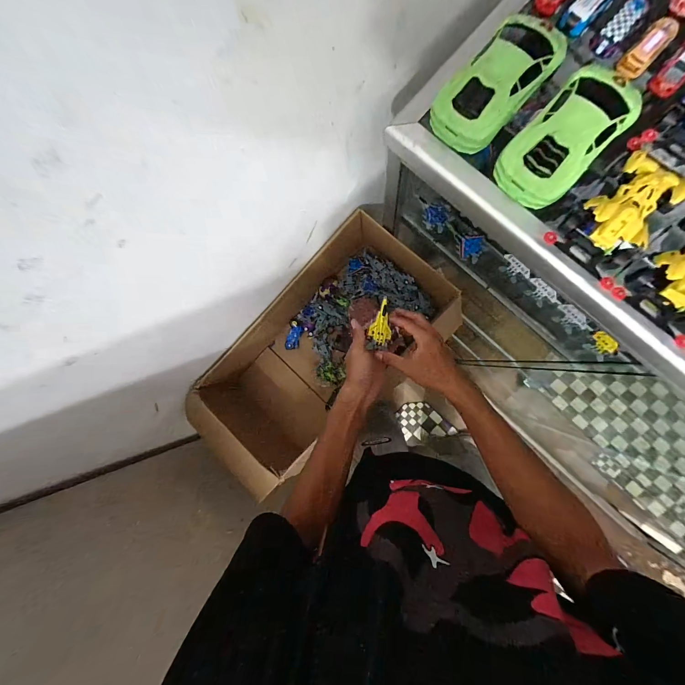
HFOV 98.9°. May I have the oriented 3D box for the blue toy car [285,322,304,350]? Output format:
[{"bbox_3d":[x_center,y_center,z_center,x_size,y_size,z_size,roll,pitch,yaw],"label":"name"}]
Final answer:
[{"bbox_3d":[-0.128,-0.017,0.777,0.036,0.024,0.075,18,88,6],"label":"blue toy car"}]

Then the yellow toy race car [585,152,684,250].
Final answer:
[{"bbox_3d":[0.297,-0.141,0.302,0.102,0.031,0.066,-45,83,1],"label":"yellow toy race car"}]

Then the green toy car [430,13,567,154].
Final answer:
[{"bbox_3d":[0.173,-0.289,0.326,0.074,0.037,0.147,42,91,7],"label":"green toy car"}]

